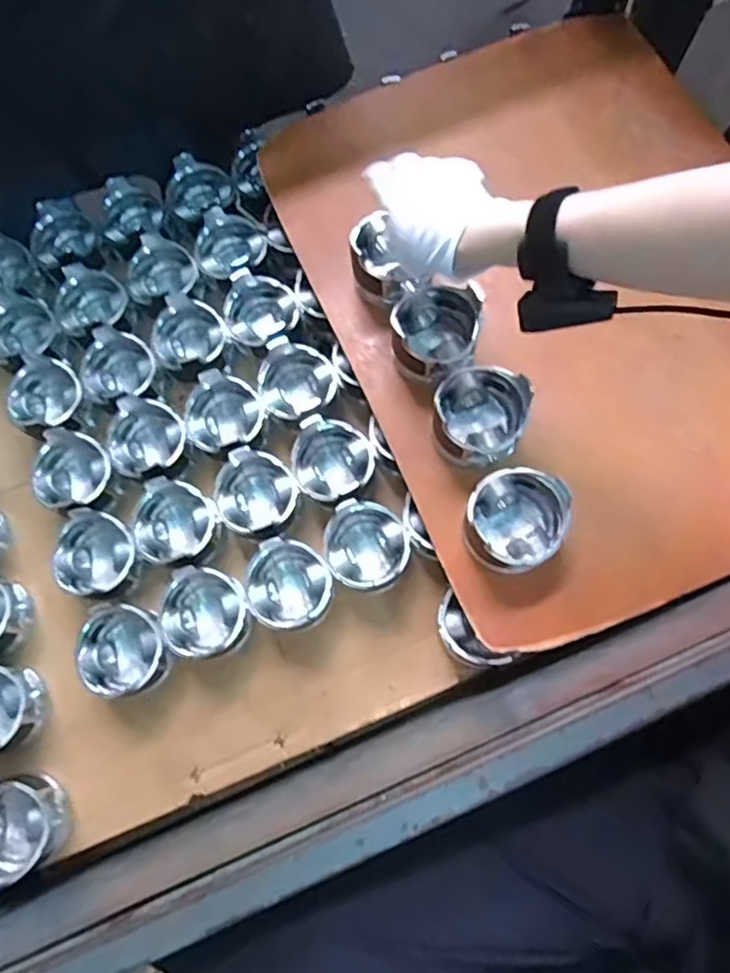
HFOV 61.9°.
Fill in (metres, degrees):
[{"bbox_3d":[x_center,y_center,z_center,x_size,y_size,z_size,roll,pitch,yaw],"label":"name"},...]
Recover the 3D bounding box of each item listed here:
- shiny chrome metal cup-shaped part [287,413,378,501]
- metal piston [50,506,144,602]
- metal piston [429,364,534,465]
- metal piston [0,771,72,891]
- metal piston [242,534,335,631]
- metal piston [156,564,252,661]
[{"bbox_3d":[-0.035,-0.025,0.655,0.086,0.059,0.083,16,76,7],"label":"shiny chrome metal cup-shaped part"},{"bbox_3d":[-0.280,0.077,0.653,0.087,0.074,0.082,-1,75,3],"label":"metal piston"},{"bbox_3d":[0.108,-0.067,0.587,0.083,0.064,0.089,0,76,2],"label":"metal piston"},{"bbox_3d":[-0.335,0.323,0.579,0.082,0.071,0.086,-1,75,3],"label":"metal piston"},{"bbox_3d":[-0.078,0.101,0.620,0.093,0.050,0.088,29,78,10],"label":"metal piston"},{"bbox_3d":[-0.163,0.131,0.627,0.095,0.040,0.089,22,77,9],"label":"metal piston"}]

